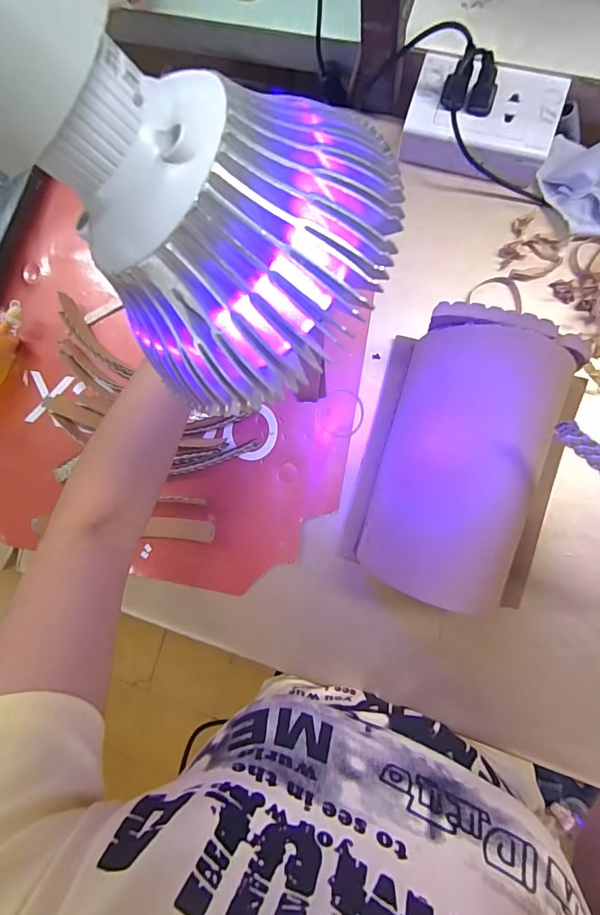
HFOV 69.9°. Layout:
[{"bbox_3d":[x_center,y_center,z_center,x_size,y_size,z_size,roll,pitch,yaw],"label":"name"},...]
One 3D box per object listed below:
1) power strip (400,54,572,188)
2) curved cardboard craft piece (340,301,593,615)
[{"bbox_3d":[0.156,-0.290,0.372,0.120,0.034,0.079,19,92,8],"label":"power strip"},{"bbox_3d":[0.114,0.005,0.330,0.130,0.115,0.212,13,92,9],"label":"curved cardboard craft piece"}]

